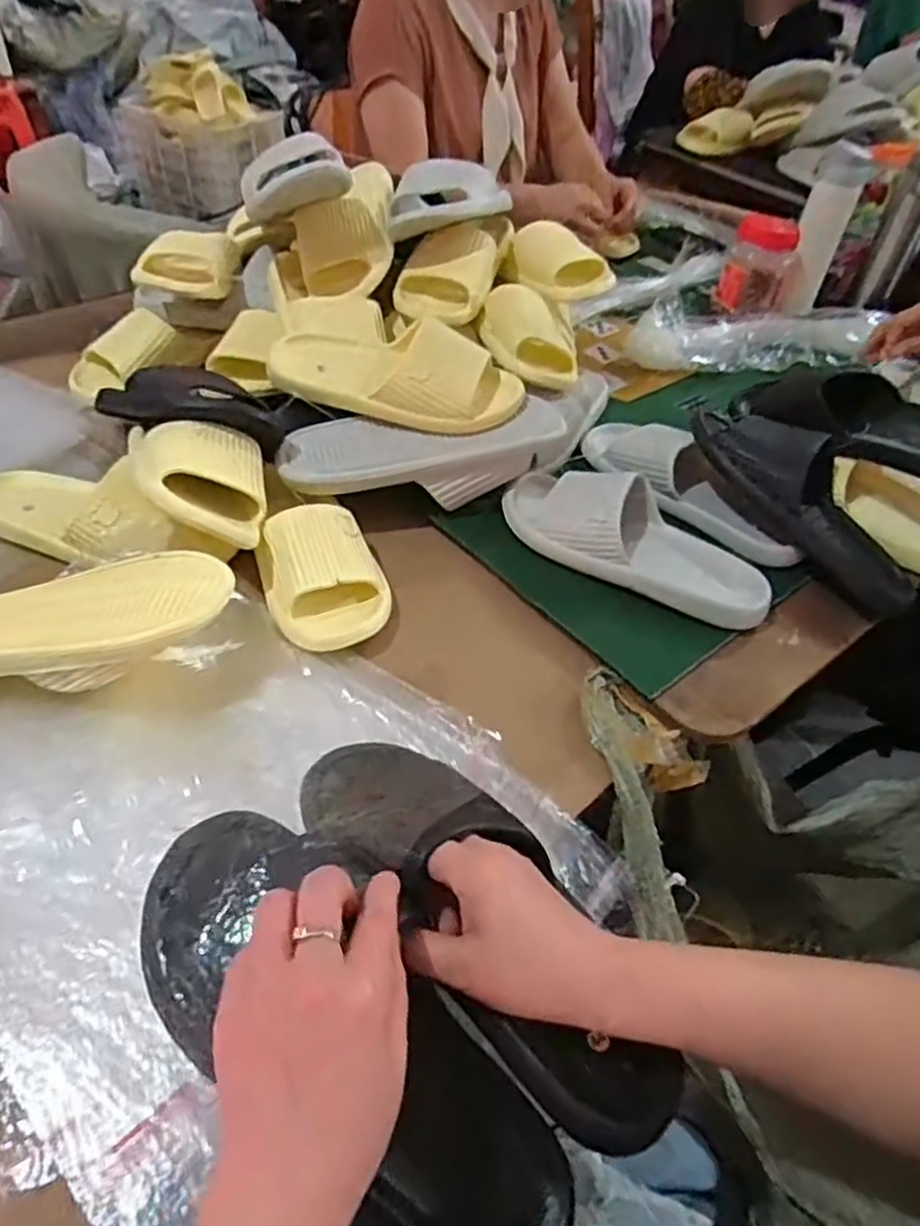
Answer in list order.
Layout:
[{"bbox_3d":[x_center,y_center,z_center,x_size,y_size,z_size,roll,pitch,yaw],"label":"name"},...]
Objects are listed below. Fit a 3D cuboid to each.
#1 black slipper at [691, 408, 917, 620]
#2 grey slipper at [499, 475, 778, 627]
[{"bbox_3d":[0.338,-0.114,0.719,0.102,0.073,0.272,-28,74,-28],"label":"black slipper"},{"bbox_3d":[0.166,-0.084,0.678,0.256,0.063,0.096,24,49,16],"label":"grey slipper"}]

